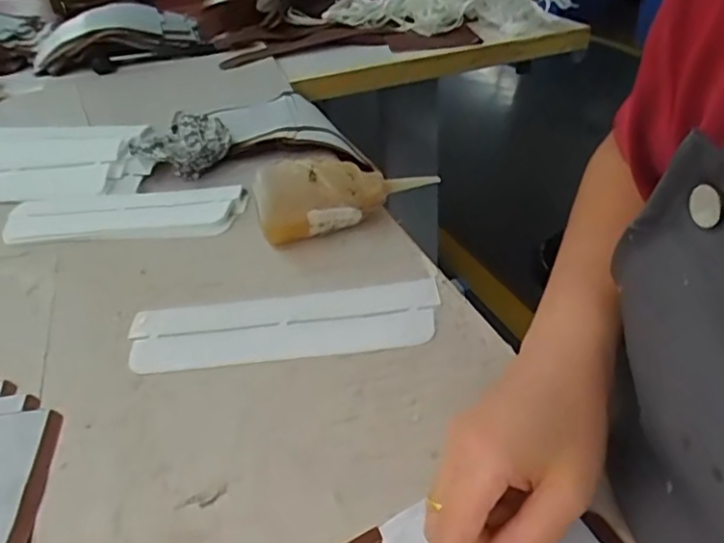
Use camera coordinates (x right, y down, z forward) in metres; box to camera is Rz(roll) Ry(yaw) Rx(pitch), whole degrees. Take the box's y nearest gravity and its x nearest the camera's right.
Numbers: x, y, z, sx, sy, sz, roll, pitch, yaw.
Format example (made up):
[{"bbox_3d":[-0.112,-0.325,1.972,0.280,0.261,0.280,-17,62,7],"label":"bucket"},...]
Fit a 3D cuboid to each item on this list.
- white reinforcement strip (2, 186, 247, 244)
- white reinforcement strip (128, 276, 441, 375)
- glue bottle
[{"bbox_3d":[-0.227,-0.056,0.571,0.219,0.014,0.079,-3,35,1],"label":"white reinforcement strip"},{"bbox_3d":[-0.057,0.040,0.435,0.223,0.008,0.069,-7,42,-1],"label":"white reinforcement strip"},{"bbox_3d":[-0.010,-0.067,0.523,0.163,0.069,0.043,-16,37,-16],"label":"glue bottle"}]

